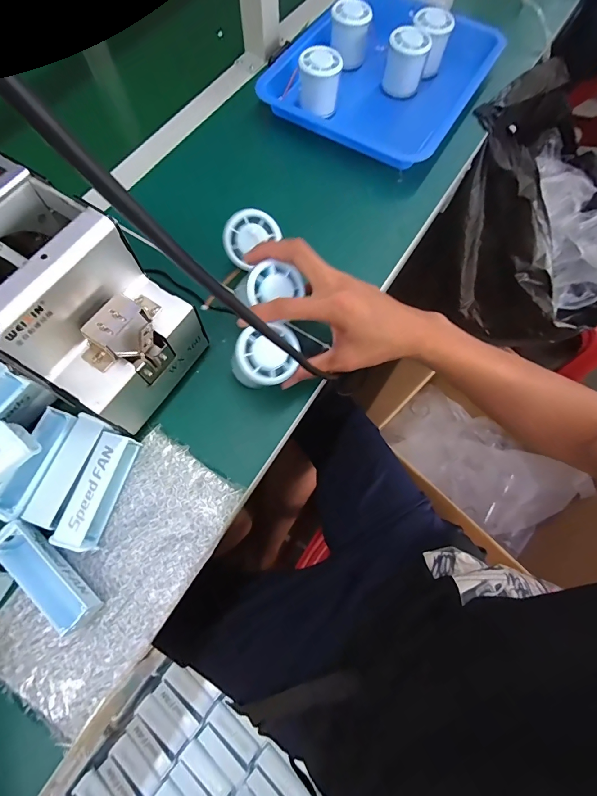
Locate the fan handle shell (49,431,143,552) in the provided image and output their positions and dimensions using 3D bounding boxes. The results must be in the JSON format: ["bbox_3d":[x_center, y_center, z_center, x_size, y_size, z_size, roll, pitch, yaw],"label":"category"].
[{"bbox_3d":[-0.182,0.083,0.329,0.029,0.026,0.101,14,71,3],"label":"fan handle shell"}]

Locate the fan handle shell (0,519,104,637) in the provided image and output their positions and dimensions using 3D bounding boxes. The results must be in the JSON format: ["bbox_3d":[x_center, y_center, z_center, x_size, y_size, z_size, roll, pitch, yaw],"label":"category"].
[{"bbox_3d":[-0.211,0.148,0.301,0.098,0.032,0.027,43,75,12],"label":"fan handle shell"}]

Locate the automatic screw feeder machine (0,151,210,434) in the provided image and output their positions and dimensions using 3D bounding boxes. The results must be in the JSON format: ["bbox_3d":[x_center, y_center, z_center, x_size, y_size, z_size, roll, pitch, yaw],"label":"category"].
[{"bbox_3d":[-0.195,-0.076,0.320,0.168,0.149,0.122,33,73,9],"label":"automatic screw feeder machine"}]

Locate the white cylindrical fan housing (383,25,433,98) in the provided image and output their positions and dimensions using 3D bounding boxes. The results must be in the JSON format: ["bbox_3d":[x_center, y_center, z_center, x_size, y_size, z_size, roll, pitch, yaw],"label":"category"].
[{"bbox_3d":[0.151,-0.474,0.512,0.052,0.061,0.049,1,71,-2],"label":"white cylindrical fan housing"}]

